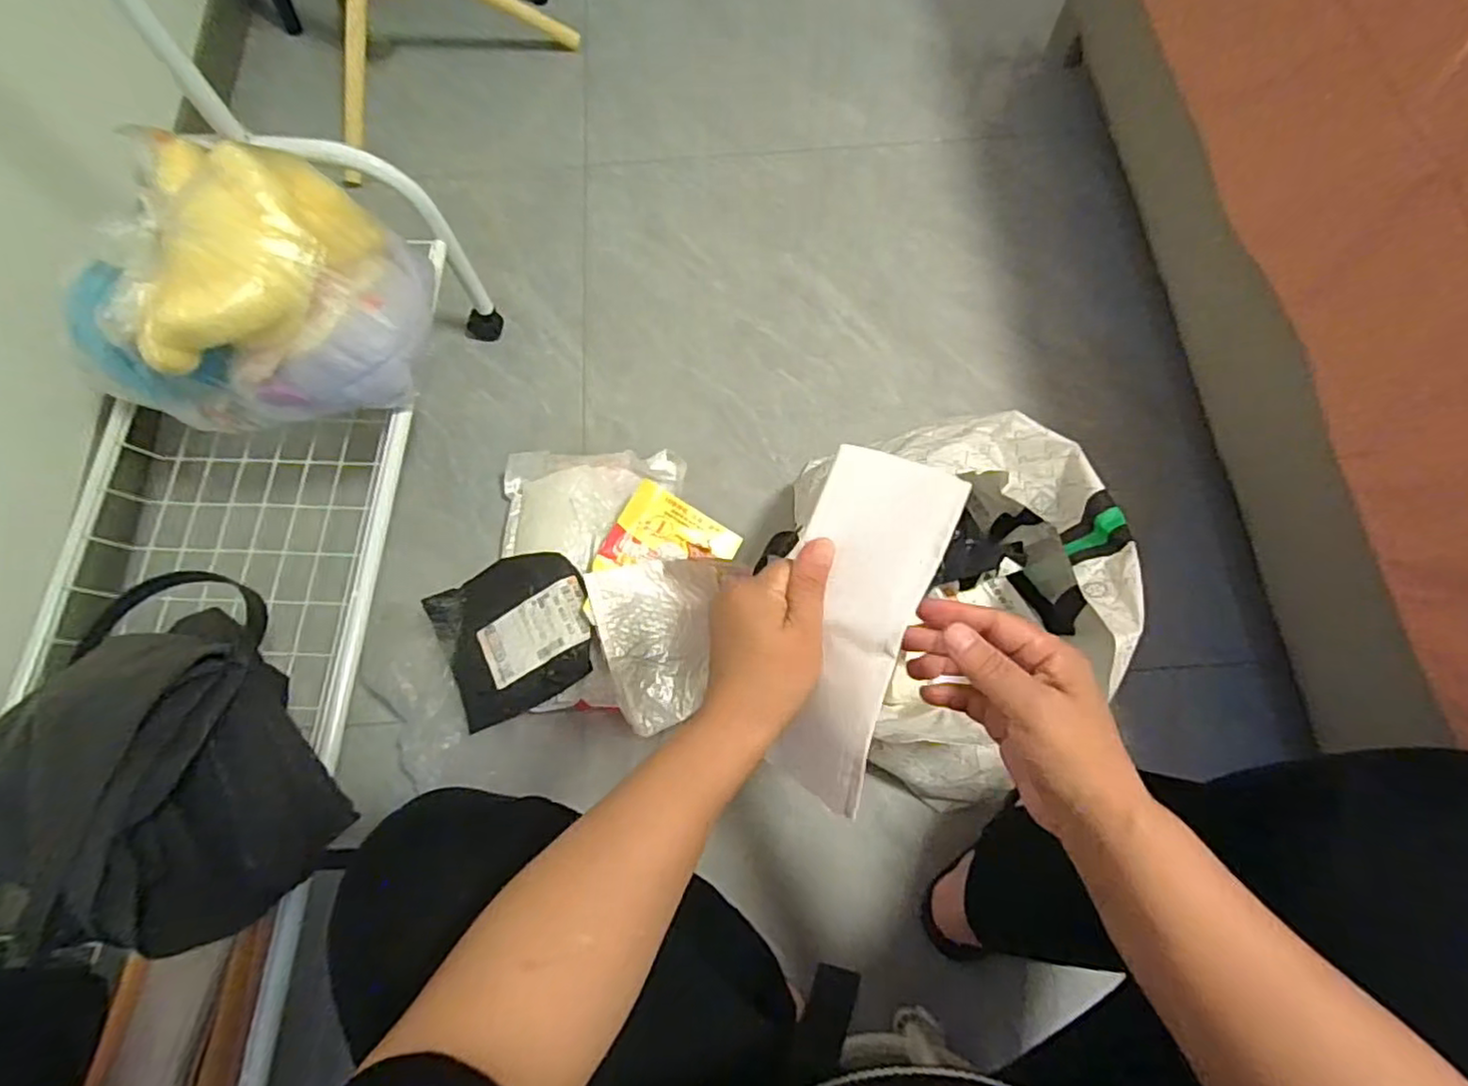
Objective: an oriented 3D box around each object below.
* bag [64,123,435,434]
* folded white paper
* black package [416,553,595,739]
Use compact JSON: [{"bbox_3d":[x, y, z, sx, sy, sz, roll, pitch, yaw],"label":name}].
[{"bbox_3d":[-0.424,-0.225,0.602,0.239,0.153,0.208,4,72,3],"label":"bag"},{"bbox_3d":[0.070,0.053,0.376,0.070,0.041,0.202,11,101,5],"label":"folded white paper"},{"bbox_3d":[-0.238,0.095,0.730,0.163,0.020,0.167,-25,73,-6],"label":"black package"}]

